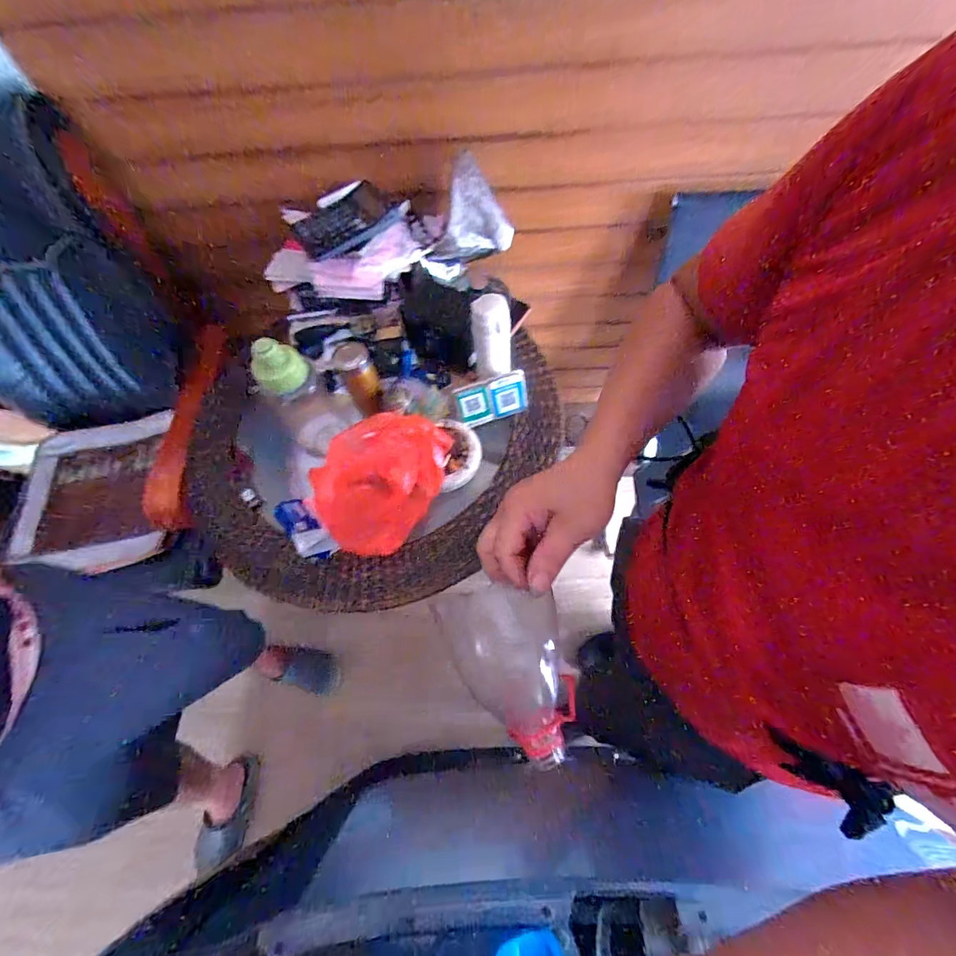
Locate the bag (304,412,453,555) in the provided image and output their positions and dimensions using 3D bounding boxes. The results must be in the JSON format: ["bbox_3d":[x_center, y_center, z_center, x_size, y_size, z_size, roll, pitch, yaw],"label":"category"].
[{"bbox_3d":[-0.167,-0.002,0.785,0.168,0.115,0.276,30,70,16],"label":"bag"}]

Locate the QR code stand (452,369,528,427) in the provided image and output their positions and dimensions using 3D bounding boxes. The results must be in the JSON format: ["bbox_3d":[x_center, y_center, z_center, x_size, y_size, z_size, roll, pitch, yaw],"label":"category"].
[{"bbox_3d":[0.029,-0.156,0.881,0.146,0.090,0.049,-17,65,-5],"label":"QR code stand"}]

